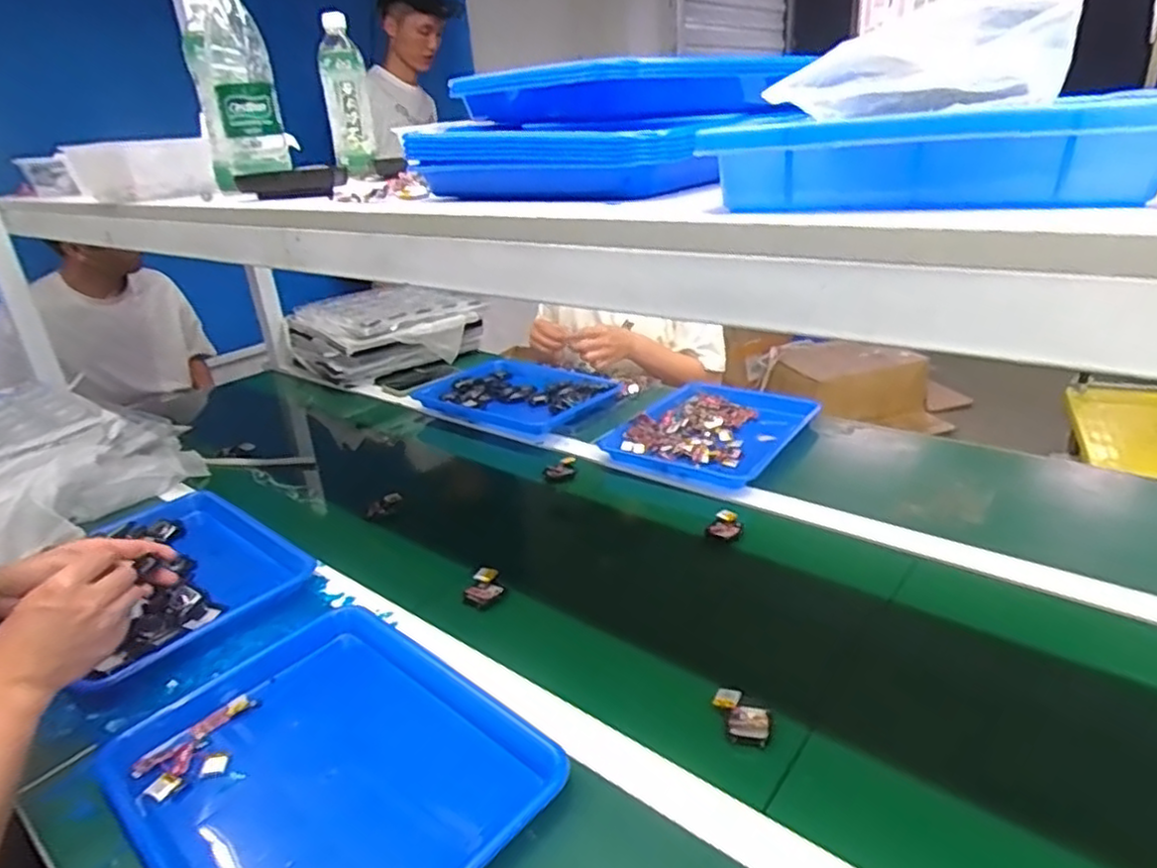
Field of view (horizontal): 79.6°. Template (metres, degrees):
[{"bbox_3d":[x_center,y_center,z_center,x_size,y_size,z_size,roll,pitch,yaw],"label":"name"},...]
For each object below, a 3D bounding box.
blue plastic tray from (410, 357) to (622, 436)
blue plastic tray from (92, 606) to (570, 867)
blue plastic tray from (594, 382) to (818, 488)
[{"bbox_3d":[-0.116,-0.077,1.295,0.270,0.040,0.359,-24,30,-36],"label":"blue plastic tray"},{"bbox_3d":[-0.193,0.263,0.545,0.320,0.032,0.247,16,32,39],"label":"blue plastic tray"},{"bbox_3d":[0.213,-0.015,1.064,0.236,0.031,0.300,13,30,35],"label":"blue plastic tray"}]

